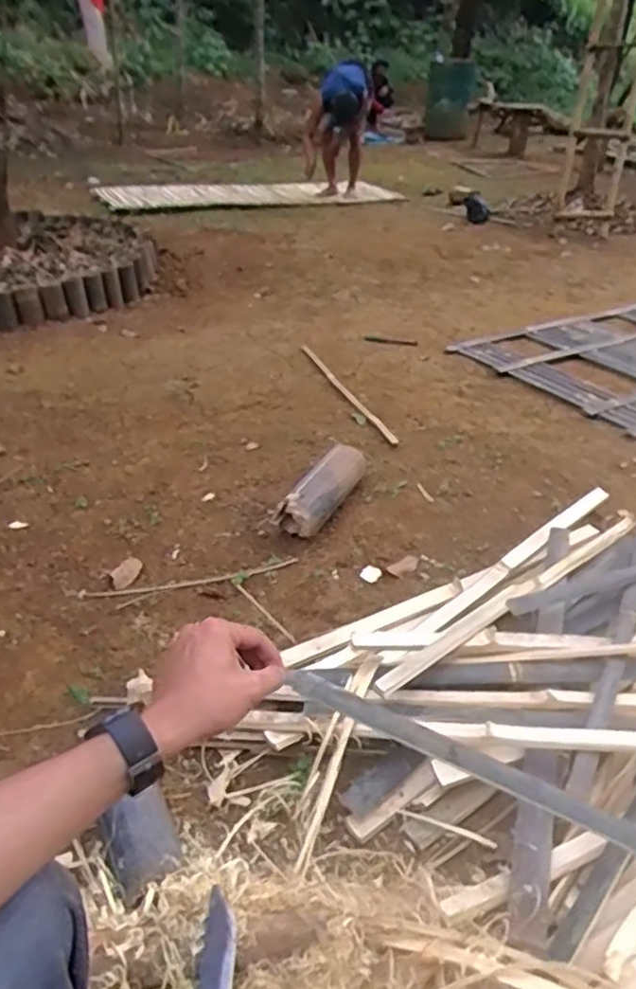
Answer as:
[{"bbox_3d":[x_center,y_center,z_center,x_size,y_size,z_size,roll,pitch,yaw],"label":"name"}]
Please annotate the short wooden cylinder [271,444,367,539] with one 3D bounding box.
[{"bbox_3d":[0.013,-0.014,1.636,0.119,0.104,0.336,12,33,19],"label":"short wooden cylinder"}]

